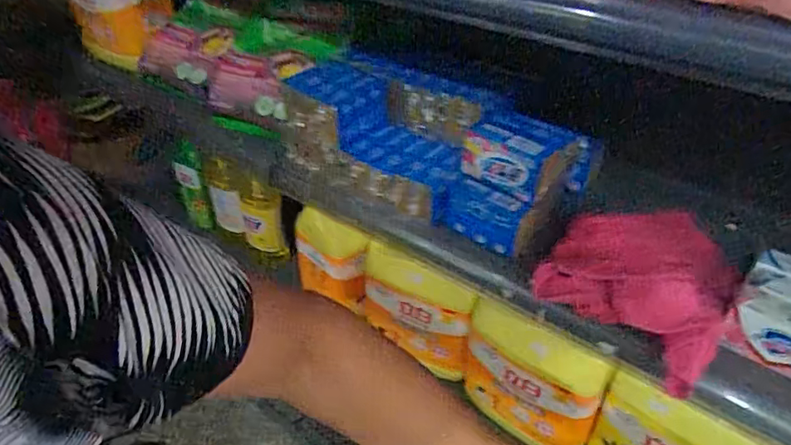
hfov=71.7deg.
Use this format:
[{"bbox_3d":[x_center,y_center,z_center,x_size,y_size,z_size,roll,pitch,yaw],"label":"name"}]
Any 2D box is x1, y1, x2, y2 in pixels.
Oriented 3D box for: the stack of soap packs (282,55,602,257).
[{"bbox_3d":[0.036,-0.110,0.766,0.462,0.143,0.145,24,44,25],"label":"stack of soap packs"}]

